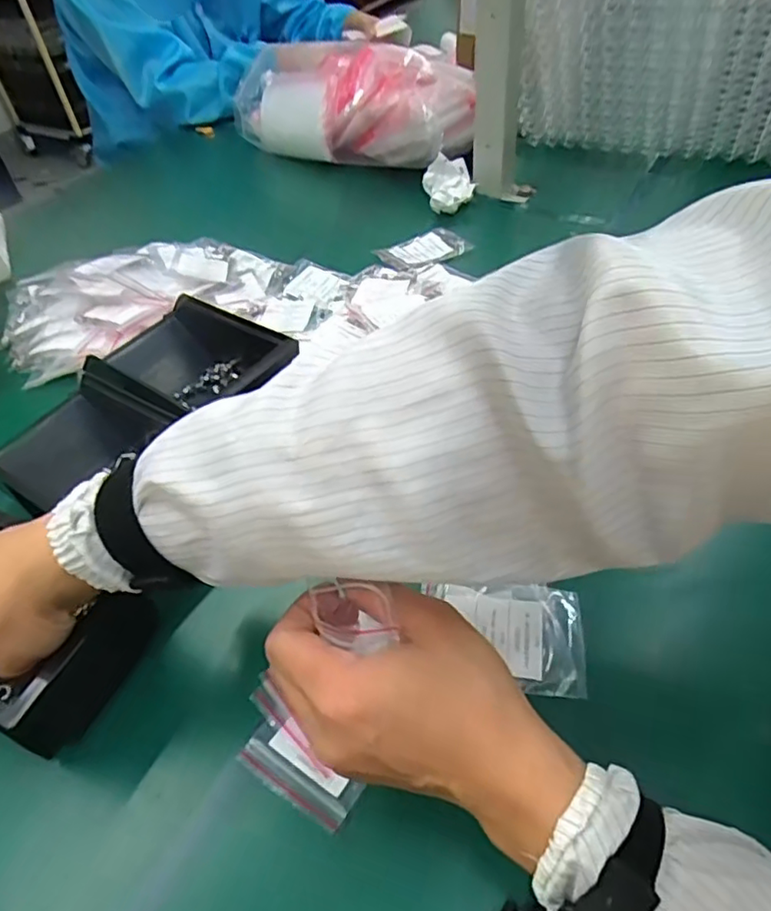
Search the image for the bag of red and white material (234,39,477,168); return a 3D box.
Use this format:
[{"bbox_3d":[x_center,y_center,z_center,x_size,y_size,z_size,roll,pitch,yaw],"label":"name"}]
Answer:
[{"bbox_3d":[-0.045,-0.497,0.852,0.398,0.123,0.149,30,57,29],"label":"bag of red and white material"}]

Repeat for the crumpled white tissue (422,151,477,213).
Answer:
[{"bbox_3d":[0.081,-0.334,0.740,0.061,0.042,0.069,-7,48,0],"label":"crumpled white tissue"}]

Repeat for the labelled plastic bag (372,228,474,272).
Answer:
[{"bbox_3d":[0.043,-0.236,0.687,0.088,0.012,0.065,-27,51,-17],"label":"labelled plastic bag"}]

